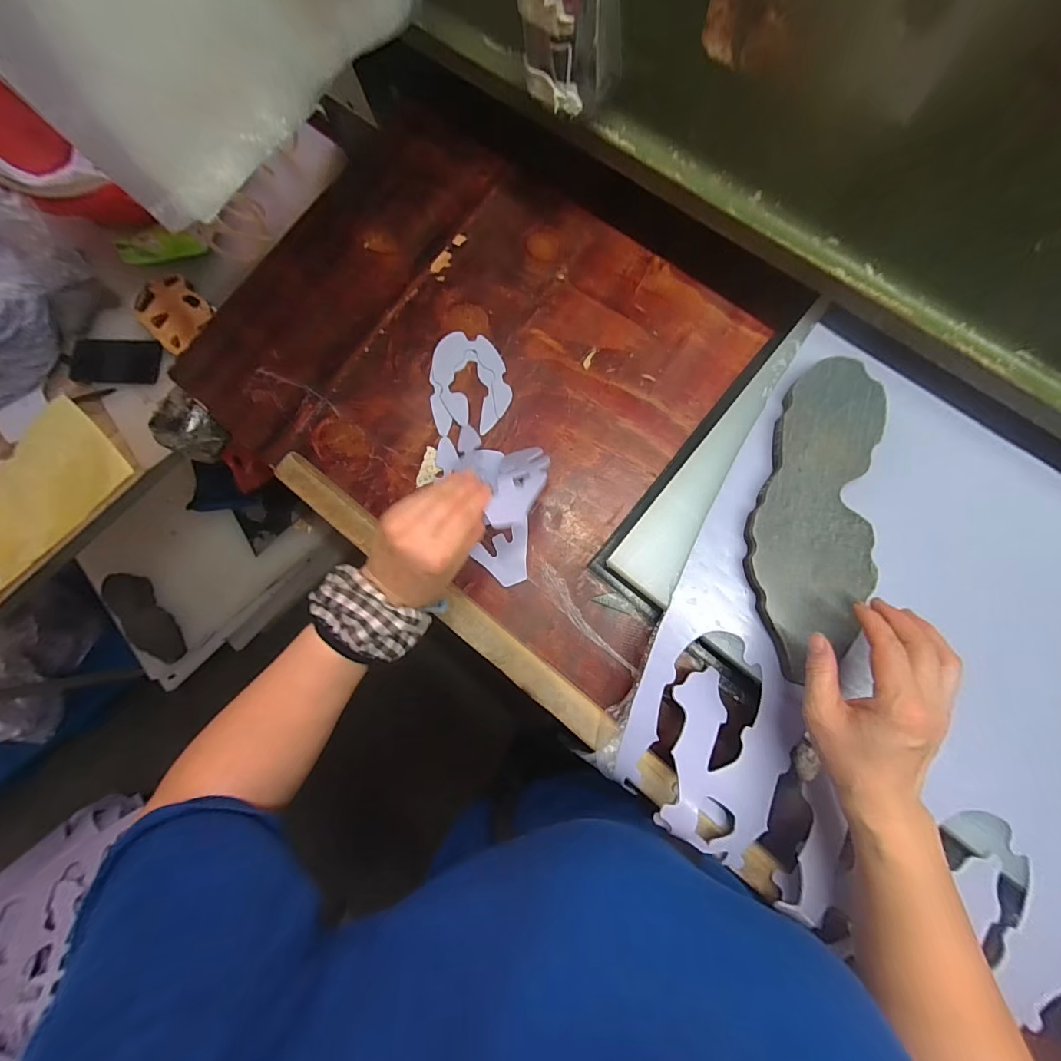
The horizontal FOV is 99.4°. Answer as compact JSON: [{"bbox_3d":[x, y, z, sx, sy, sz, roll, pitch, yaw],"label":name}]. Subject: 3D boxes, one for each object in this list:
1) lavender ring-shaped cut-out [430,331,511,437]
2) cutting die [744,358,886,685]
[{"bbox_3d":[-0.068,-0.165,0.501,0.086,0.005,0.111,-3,81,5],"label":"lavender ring-shaped cut-out"},{"bbox_3d":[0.246,-0.016,0.394,0.093,0.023,0.264,11,84,7],"label":"cutting die"}]

